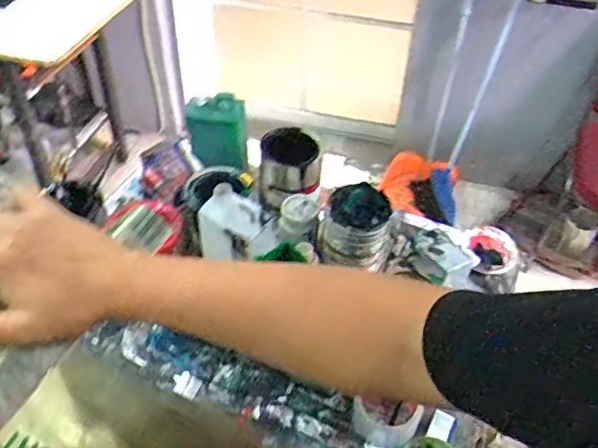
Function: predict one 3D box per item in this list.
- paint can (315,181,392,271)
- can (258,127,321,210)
[{"bbox_3d":[0.089,0.000,0.930,0.109,0.100,0.093,11,46,8],"label":"paint can"},{"bbox_3d":[-0.016,-0.101,0.994,0.102,0.086,0.113,4,45,1],"label":"can"}]

